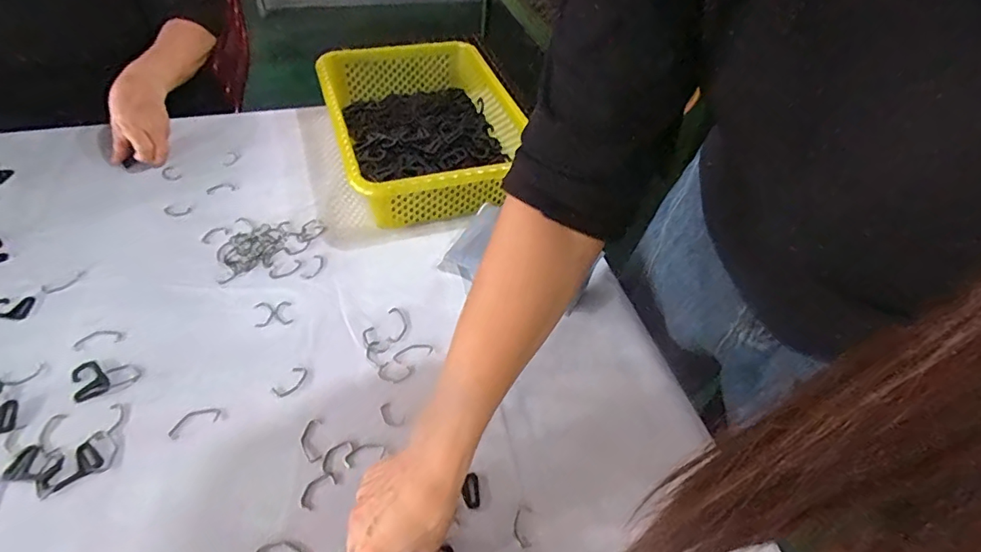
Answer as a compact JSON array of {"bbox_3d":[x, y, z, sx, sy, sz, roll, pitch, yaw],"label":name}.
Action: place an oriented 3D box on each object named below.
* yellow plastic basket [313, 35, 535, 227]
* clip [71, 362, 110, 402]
[{"bbox_3d":[-0.100,-0.220,0.745,0.250,0.093,0.351,-12,50,-17],"label":"yellow plastic basket"},{"bbox_3d":[-0.386,0.099,0.483,0.028,0.004,0.044,-22,54,-24],"label":"clip"}]

